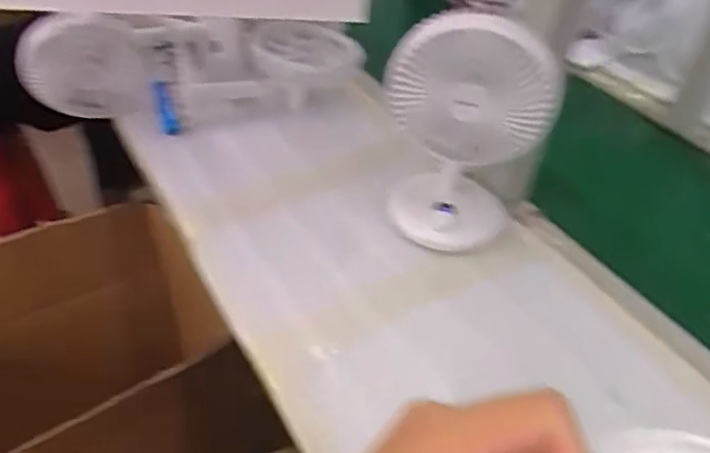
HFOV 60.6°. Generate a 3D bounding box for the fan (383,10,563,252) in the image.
[{"bbox_3d":[0.101,-0.082,0.535,0.125,0.236,0.095,17,43,16],"label":"fan"}]

